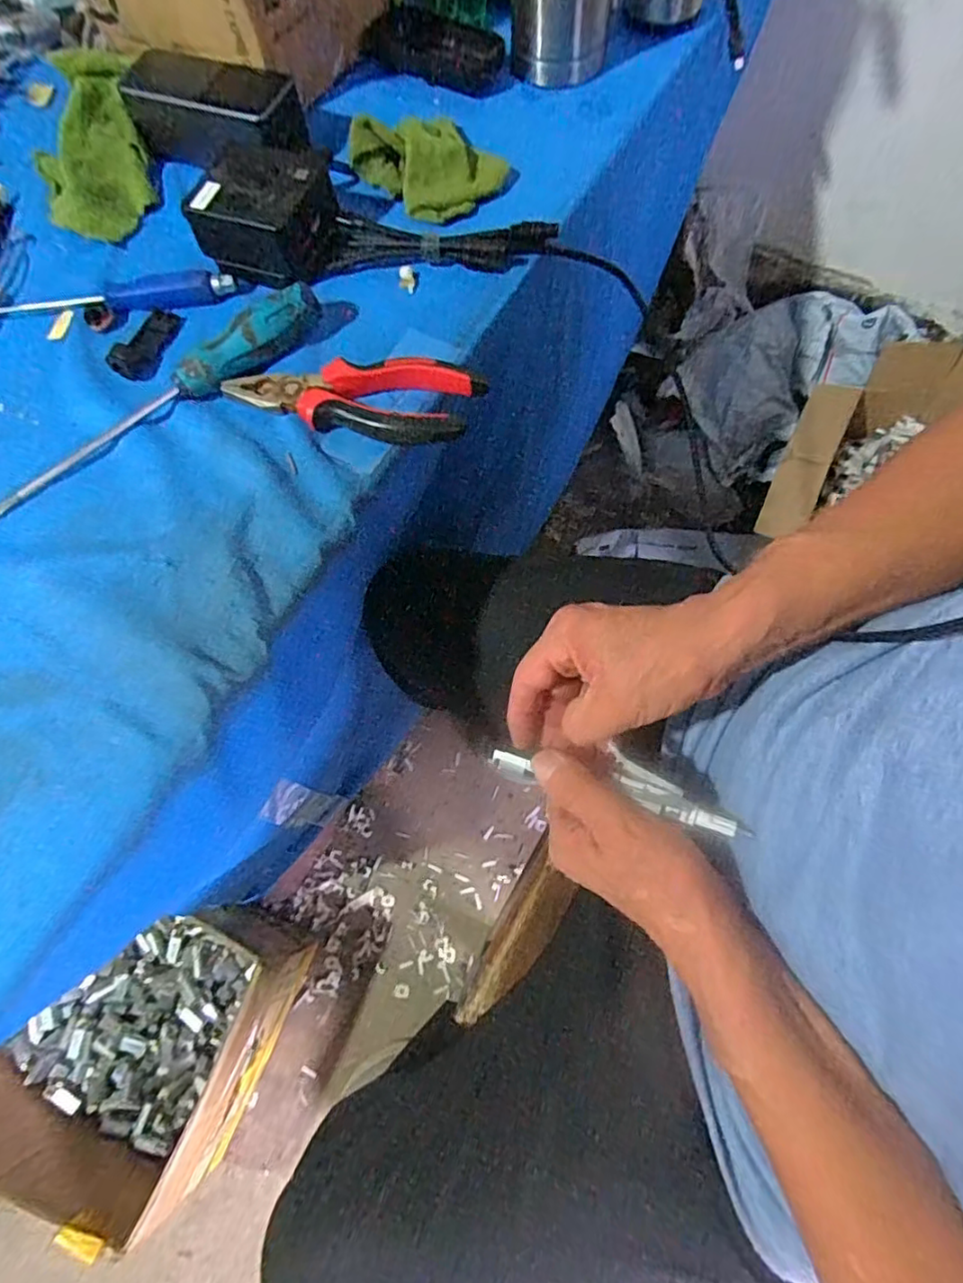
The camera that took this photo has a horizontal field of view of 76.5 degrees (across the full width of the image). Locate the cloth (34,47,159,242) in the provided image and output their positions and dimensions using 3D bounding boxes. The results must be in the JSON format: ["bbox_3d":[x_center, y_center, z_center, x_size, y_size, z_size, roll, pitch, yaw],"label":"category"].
[{"bbox_3d":[-0.312,-0.396,0.481,0.081,0.024,0.183,-13,73,-3],"label":"cloth"}]

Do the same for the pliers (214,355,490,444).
[{"bbox_3d":[-0.081,-0.156,0.391,0.161,0.017,0.048,4,69,4],"label":"pliers"}]

